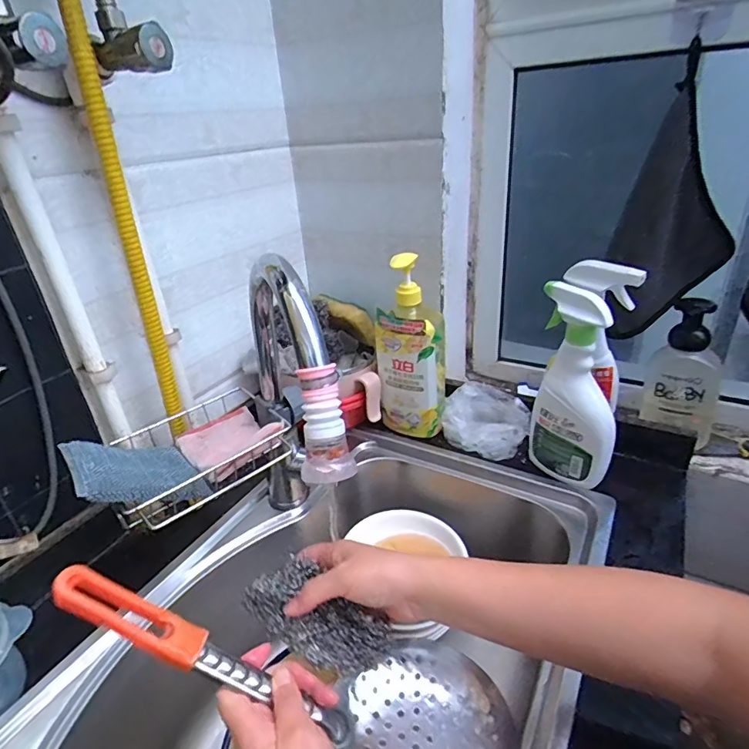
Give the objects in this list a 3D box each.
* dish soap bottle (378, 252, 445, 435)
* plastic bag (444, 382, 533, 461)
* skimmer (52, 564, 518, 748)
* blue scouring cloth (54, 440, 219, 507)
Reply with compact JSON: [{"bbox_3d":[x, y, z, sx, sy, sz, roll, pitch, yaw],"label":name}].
[{"bbox_3d":[0.053,-0.034,0.678,0.098,0.254,0.063,-1,29,6],"label":"dish soap bottle"},{"bbox_3d":[0.159,0.063,0.695,0.114,0.055,0.088,14,34,30],"label":"plastic bag"},{"bbox_3d":[-0.060,0.224,0.345,0.336,0.065,0.137,28,29,-8],"label":"skimmer"},{"bbox_3d":[-0.224,0.090,0.448,0.087,0.012,0.115,33,11,35],"label":"blue scouring cloth"}]

